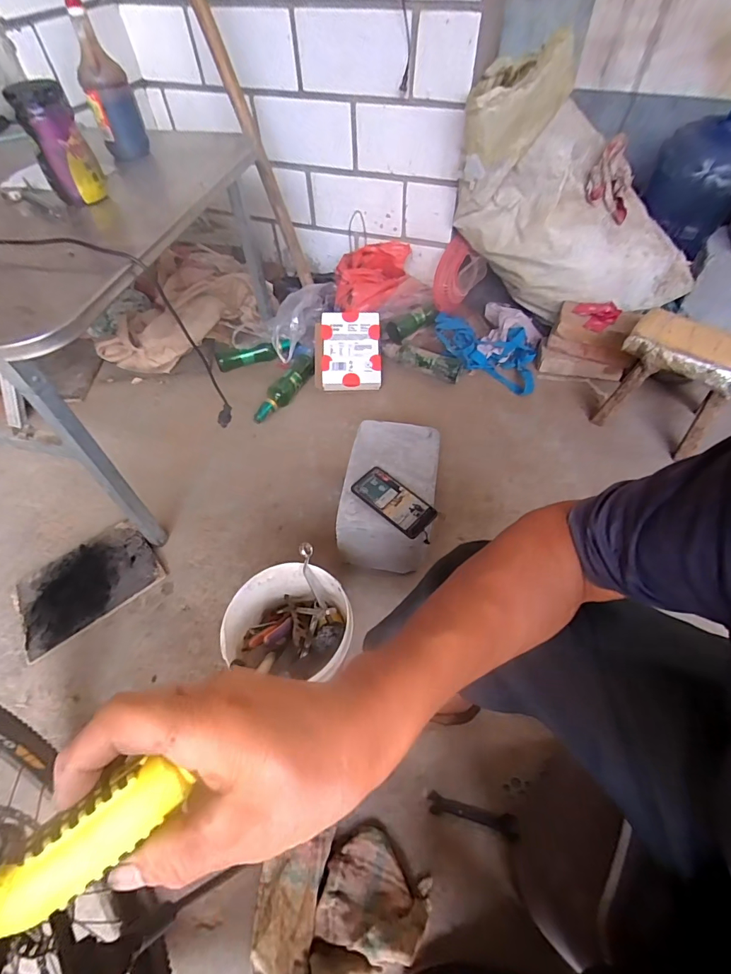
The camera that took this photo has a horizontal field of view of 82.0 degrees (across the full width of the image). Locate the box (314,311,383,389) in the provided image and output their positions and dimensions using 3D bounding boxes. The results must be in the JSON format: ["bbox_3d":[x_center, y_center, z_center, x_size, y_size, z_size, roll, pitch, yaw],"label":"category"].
[{"bbox_3d":[-0.054,-0.404,1.261,0.197,0.063,0.238,-2,88,1],"label":"box"}]

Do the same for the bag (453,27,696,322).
[{"bbox_3d":[0.518,-0.685,1.033,0.580,0.479,0.240,5,55,5],"label":"bag"}]

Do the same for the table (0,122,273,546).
[{"bbox_3d":[-0.669,-0.317,0.917,0.710,0.514,0.598,8,55,7],"label":"table"}]

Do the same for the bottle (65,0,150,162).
[{"bbox_3d":[-0.475,-0.729,0.784,0.076,0.215,0.064,-29,59,-18],"label":"bottle"}]

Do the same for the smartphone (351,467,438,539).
[{"bbox_3d":[0.053,0.025,0.804,0.077,0.013,0.163,-39,63,-23],"label":"smartphone"}]

